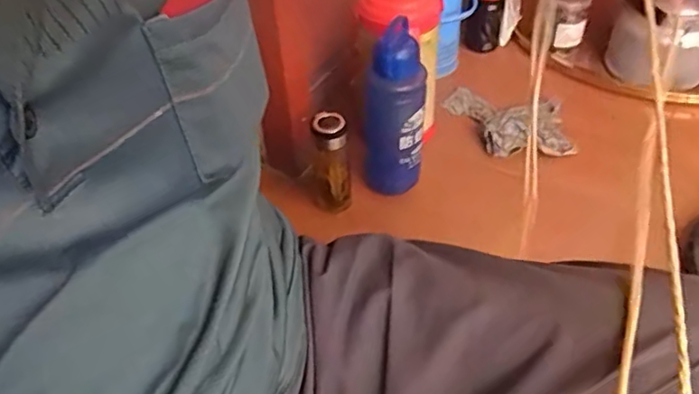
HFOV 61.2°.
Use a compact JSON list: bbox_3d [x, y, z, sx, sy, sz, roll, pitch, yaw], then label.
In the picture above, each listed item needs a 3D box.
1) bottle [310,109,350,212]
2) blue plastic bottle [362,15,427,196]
[{"bbox_3d":[-0.037,-0.054,1.055,0.074,0.205,0.059,-6,46,-2],"label":"bottle"},{"bbox_3d":[0.082,-0.143,1.052,0.094,0.314,0.090,-2,46,2],"label":"blue plastic bottle"}]

